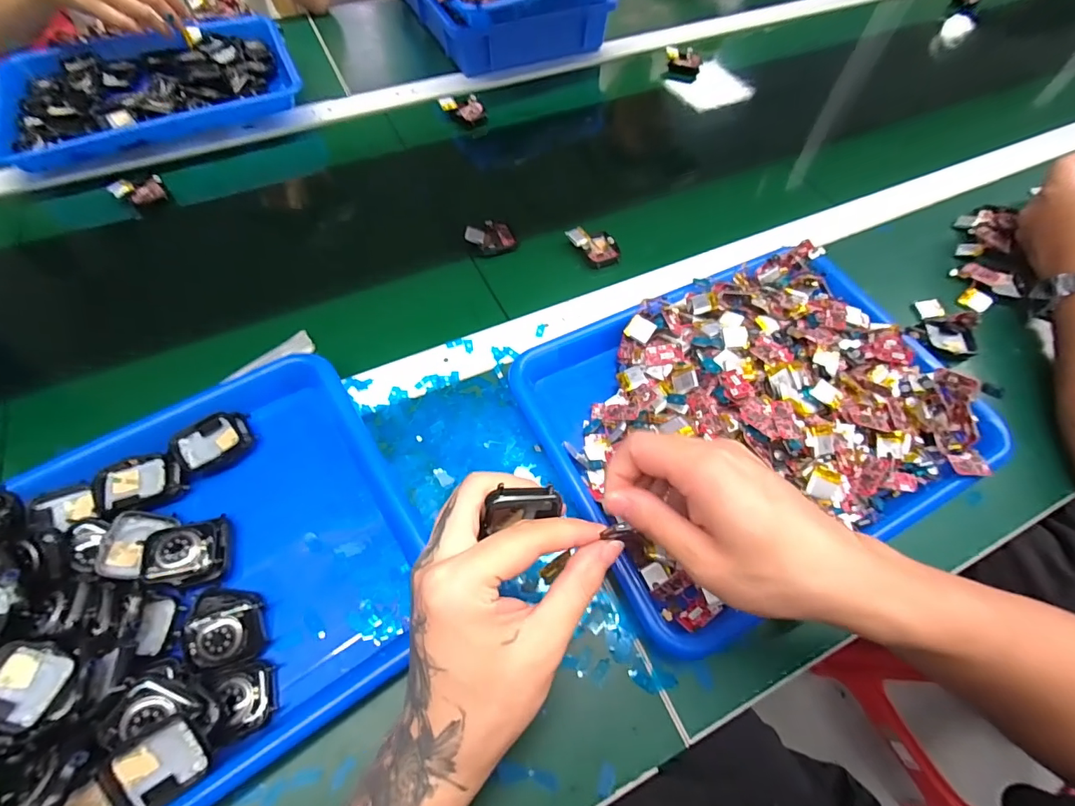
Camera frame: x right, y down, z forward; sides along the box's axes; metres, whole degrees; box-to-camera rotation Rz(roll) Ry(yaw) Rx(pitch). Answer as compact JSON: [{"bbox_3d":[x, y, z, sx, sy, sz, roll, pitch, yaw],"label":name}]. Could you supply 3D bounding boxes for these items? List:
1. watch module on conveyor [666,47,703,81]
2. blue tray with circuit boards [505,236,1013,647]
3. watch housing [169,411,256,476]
[{"bbox_3d":[0.217,-0.505,0.689,0.053,0.035,0.022,21,62,10],"label":"watch module on conveyor"},{"bbox_3d":[0.171,-0.001,0.361,0.331,0.060,0.244,-22,64,-13],"label":"blue tray with circuit boards"},{"bbox_3d":[-0.245,0.031,0.353,0.051,0.020,0.035,-34,67,-19],"label":"watch housing"}]

